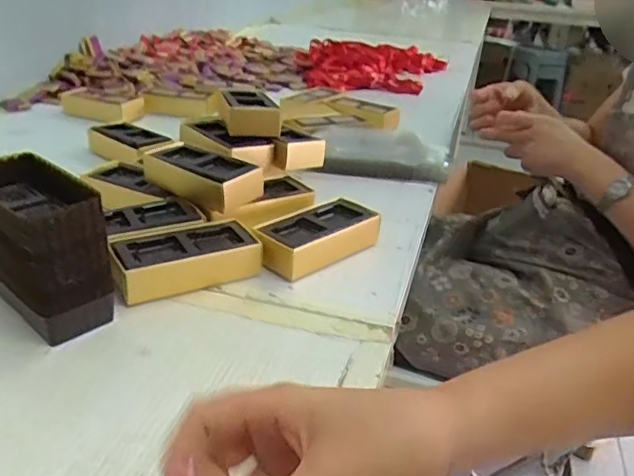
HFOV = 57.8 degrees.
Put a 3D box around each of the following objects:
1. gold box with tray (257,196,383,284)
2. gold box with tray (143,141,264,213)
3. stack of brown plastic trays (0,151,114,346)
[{"bbox_3d":[0.002,-0.001,0.531,0.062,0.032,0.117,27,36,36],"label":"gold box with tray"},{"bbox_3d":[-0.111,-0.060,0.563,0.127,0.038,0.059,22,32,31],"label":"gold box with tray"},{"bbox_3d":[-0.204,0.006,0.424,0.070,0.098,0.123,-20,36,-36],"label":"stack of brown plastic trays"}]

